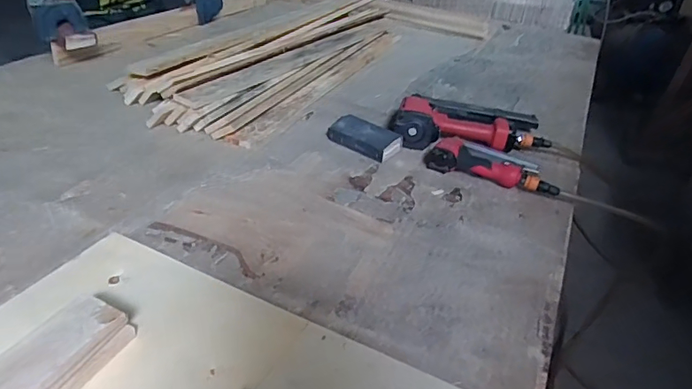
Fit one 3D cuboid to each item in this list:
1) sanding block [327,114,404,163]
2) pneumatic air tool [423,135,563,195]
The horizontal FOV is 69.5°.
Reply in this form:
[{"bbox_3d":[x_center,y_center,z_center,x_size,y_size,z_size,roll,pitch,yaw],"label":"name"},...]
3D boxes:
[{"bbox_3d":[0.035,-0.120,1.025,0.147,0.040,0.085,26,39,26],"label":"sanding block"},{"bbox_3d":[0.287,-0.064,0.986,0.245,0.041,0.102,15,35,12],"label":"pneumatic air tool"}]

